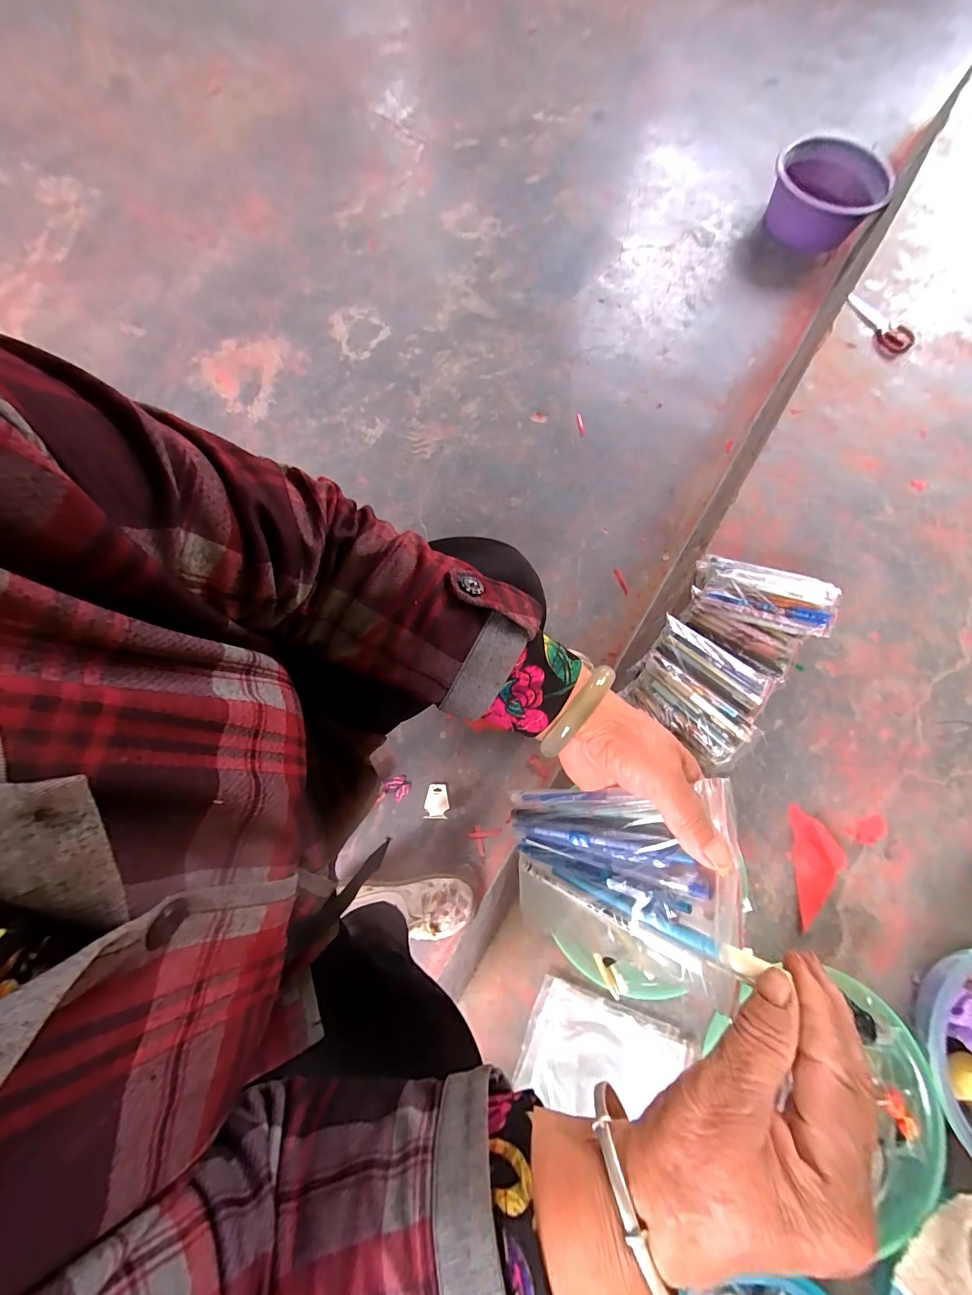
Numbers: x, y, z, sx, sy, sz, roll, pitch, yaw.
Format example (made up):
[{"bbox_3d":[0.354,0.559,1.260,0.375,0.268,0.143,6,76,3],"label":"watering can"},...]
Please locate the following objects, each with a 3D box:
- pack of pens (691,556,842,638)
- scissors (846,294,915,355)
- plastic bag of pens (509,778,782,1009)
[{"bbox_3d":[0.384,-0.069,0.591,0.178,0.053,0.091,23,75,25],"label":"pack of pens"},{"bbox_3d":[0.728,-0.606,0.784,0.059,0.019,0.147,-36,79,-10],"label":"scissors"},{"bbox_3d":[0.081,0.148,0.279,0.013,0.161,0.102,19,61,-39],"label":"plastic bag of pens"}]

